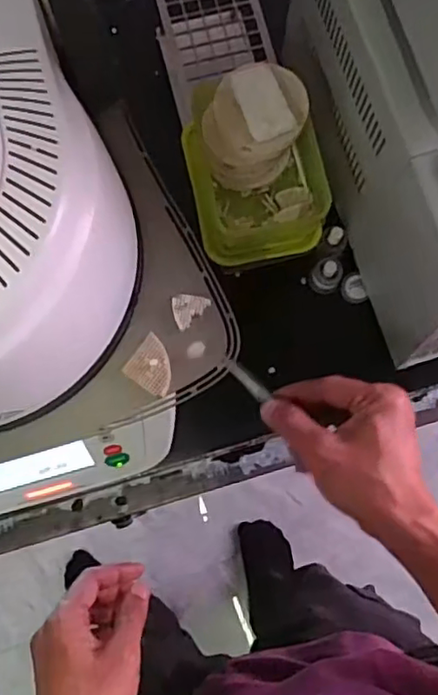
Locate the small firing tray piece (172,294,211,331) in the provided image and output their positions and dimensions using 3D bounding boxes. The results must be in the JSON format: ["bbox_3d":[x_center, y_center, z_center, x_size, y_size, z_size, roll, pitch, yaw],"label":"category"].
[{"bbox_3d":[-0.024,-0.032,0.483,0.031,0.009,0.024,-43,83,-8],"label":"small firing tray piece"}]

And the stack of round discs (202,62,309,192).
[{"bbox_3d":[0.028,-0.190,0.532,0.084,0.067,0.090,28,80,5],"label":"stack of round discs"}]

